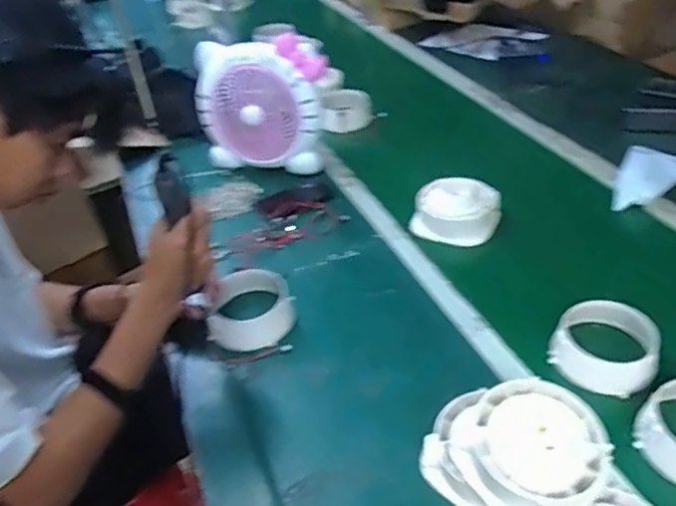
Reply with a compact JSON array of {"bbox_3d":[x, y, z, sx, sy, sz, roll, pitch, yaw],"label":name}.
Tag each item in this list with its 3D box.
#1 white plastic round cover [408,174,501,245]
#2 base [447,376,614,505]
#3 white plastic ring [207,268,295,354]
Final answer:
[{"bbox_3d":[0.206,-0.082,1.030,0.143,0.058,0.111,9,42,19],"label":"white plastic round cover"},{"bbox_3d":[0.200,0.203,0.602,0.134,0.067,0.130,-4,39,3],"label":"base"},{"bbox_3d":[-0.130,0.084,0.888,0.122,0.044,0.134,-5,39,4],"label":"white plastic ring"}]

